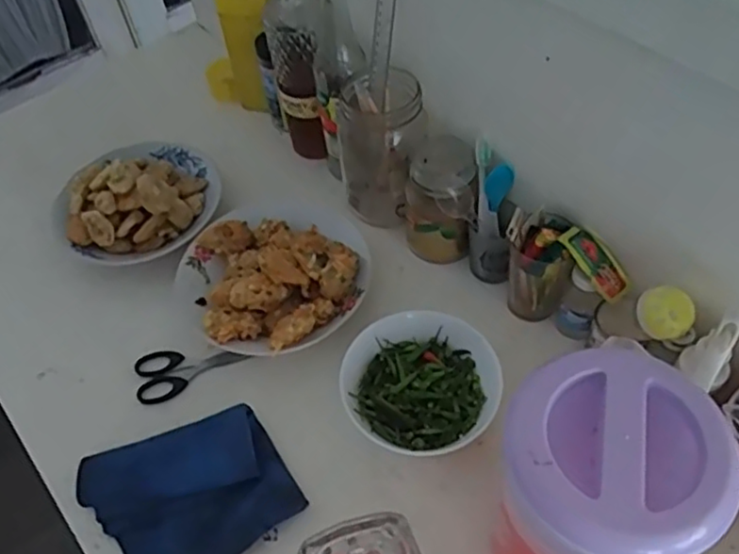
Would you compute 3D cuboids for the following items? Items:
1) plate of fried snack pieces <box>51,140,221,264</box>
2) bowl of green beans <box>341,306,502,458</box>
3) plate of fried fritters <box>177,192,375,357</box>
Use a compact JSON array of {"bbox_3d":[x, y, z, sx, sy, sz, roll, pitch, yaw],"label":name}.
[{"bbox_3d":[-0.274,-0.099,0.788,0.189,0.067,0.184,-30,55,-17],"label":"plate of fried snack pieces"},{"bbox_3d":[0.049,0.101,0.629,0.137,0.041,0.141,-3,52,3],"label":"bowl of green beans"},{"bbox_3d":[-0.100,-0.011,0.714,0.195,0.058,0.197,-3,52,3],"label":"plate of fried fritters"}]

